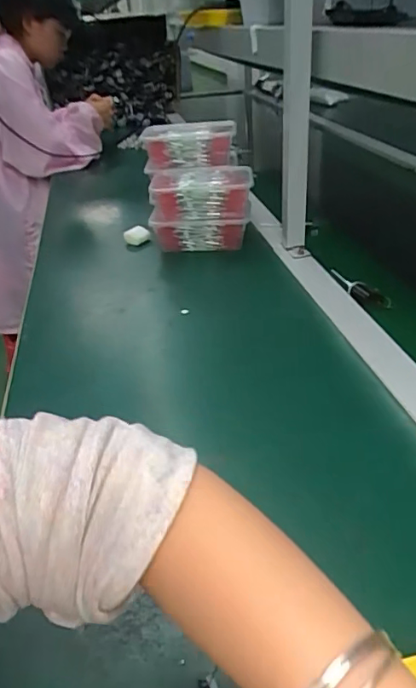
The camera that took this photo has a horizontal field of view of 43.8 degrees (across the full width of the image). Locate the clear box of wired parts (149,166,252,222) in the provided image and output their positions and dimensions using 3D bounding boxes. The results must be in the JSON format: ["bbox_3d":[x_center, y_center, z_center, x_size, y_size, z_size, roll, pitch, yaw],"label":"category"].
[{"bbox_3d":[-0.013,-0.245,0.834,0.164,0.061,0.114,-1,34,5],"label":"clear box of wired parts"}]

